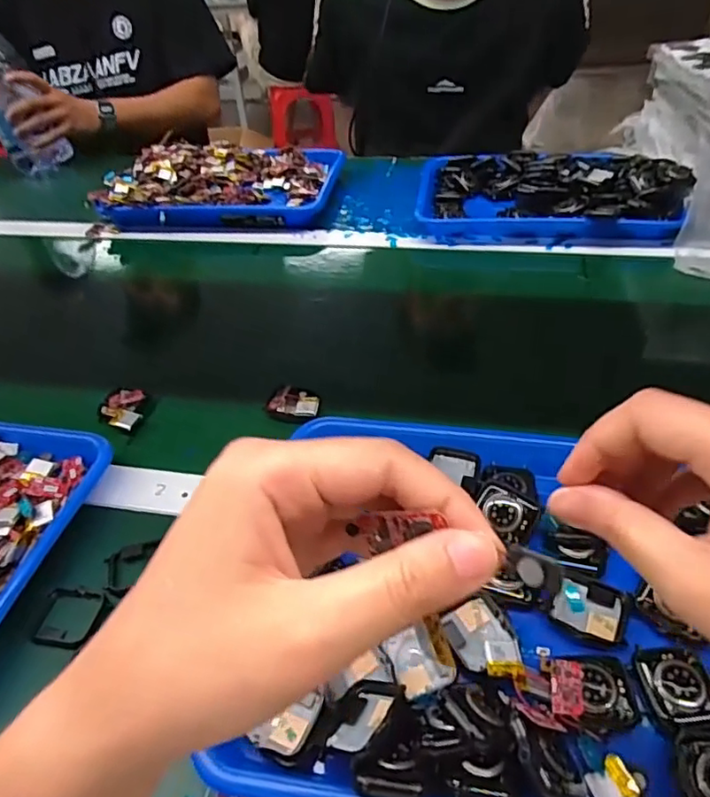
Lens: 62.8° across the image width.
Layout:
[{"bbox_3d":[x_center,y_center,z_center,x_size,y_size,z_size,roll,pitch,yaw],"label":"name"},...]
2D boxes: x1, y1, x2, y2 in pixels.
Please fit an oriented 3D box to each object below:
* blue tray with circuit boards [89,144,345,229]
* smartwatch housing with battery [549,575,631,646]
[{"bbox_3d":[-0.197,-0.321,0.860,0.348,0.057,0.209,-2,41,3],"label":"blue tray with circuit boards"},{"bbox_3d":[0.136,0.121,0.335,0.038,0.005,0.032,16,45,21],"label":"smartwatch housing with battery"}]

